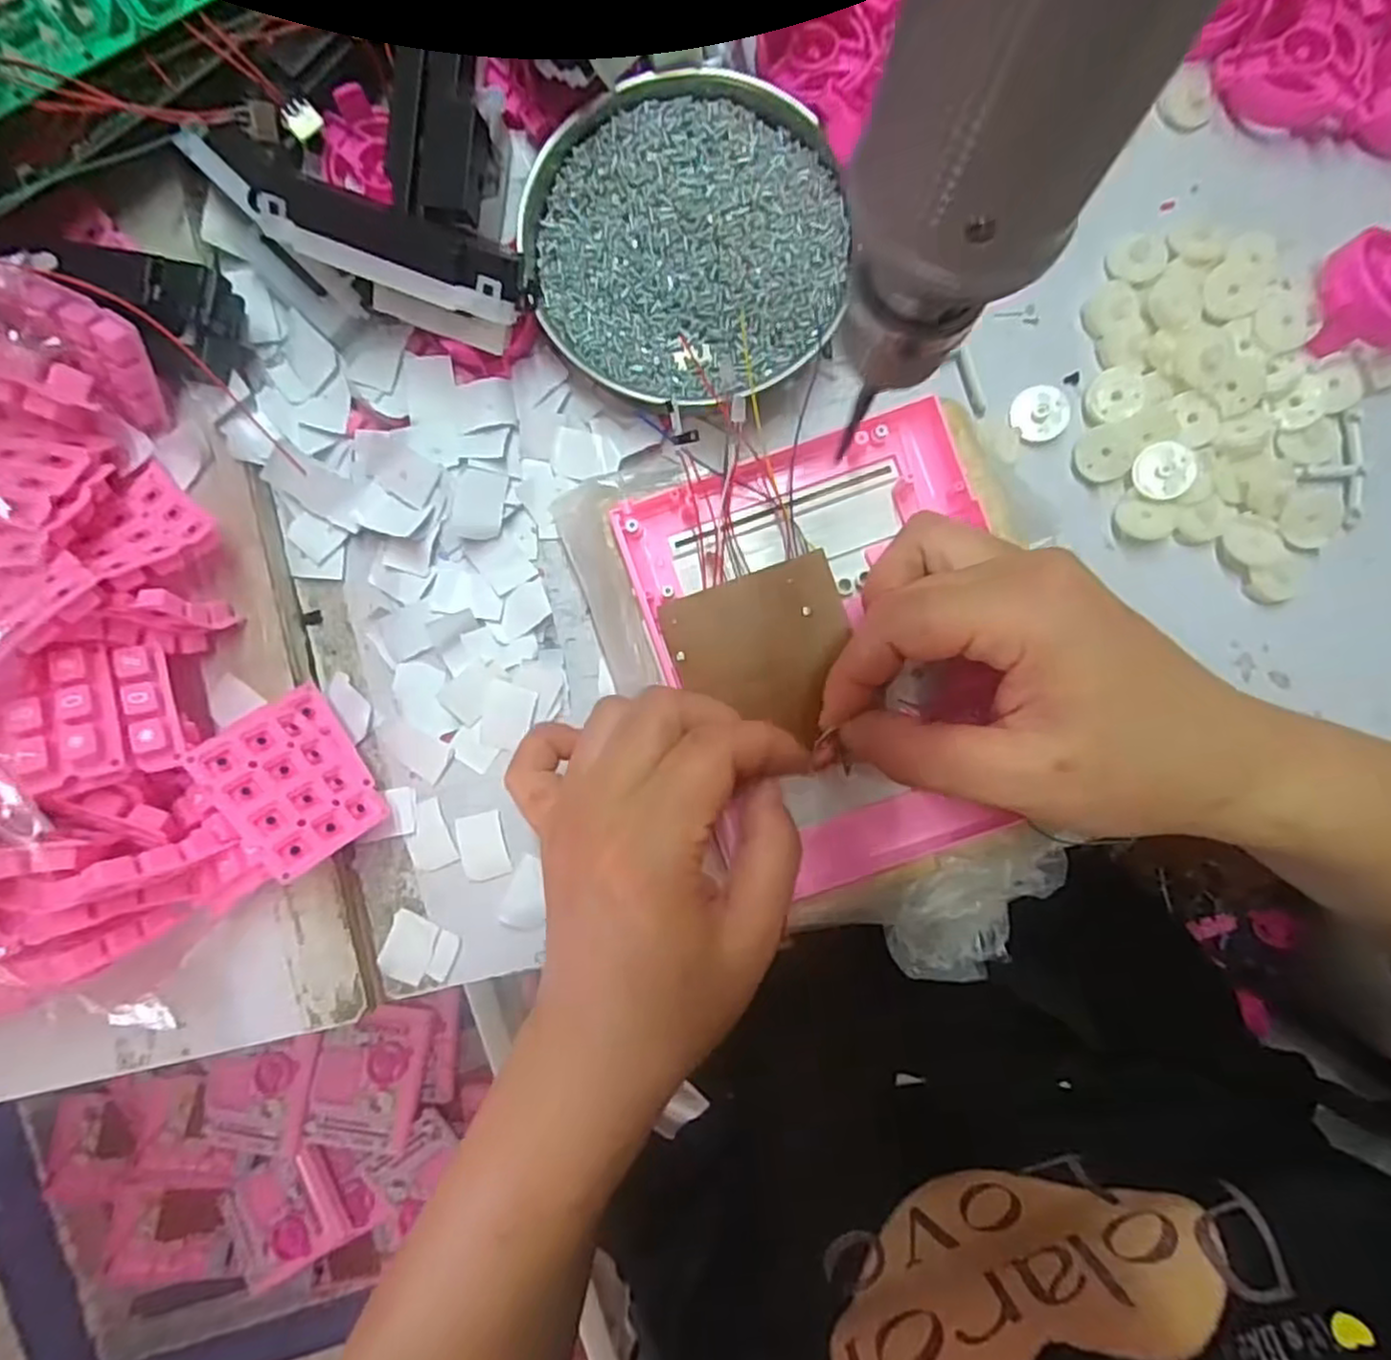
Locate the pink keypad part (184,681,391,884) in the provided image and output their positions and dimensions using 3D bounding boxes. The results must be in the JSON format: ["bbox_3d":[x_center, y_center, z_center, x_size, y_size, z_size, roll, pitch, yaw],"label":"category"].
[{"bbox_3d":[-0.154,0.038,0.285,0.006,0.055,0.062,-38,91,36],"label":"pink keypad part"}]

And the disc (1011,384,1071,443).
[{"bbox_3d":[0.148,-0.114,0.312,0.026,0.004,0.023,-34,90,1],"label":"disc"}]

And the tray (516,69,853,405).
[{"bbox_3d":[-0.003,-0.186,0.312,0.135,0.017,0.130,0,91,1],"label":"tray"}]

